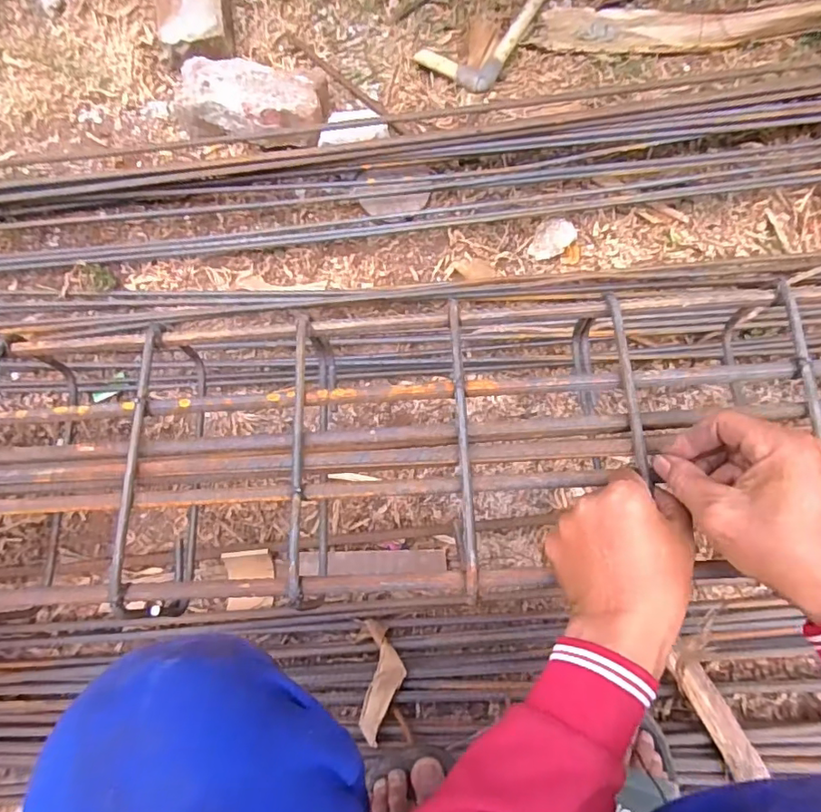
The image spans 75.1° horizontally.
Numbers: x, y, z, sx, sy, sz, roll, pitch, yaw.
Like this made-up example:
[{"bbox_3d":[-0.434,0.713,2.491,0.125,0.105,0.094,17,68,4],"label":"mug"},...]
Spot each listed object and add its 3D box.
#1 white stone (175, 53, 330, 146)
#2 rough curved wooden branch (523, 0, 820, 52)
[{"bbox_3d":[-0.229,-0.444,0.791,0.220,0.073,0.123,10,76,4],"label":"white stone"},{"bbox_3d":[0.435,-0.562,0.782,0.503,0.066,0.093,14,73,26],"label":"rough curved wooden branch"}]

